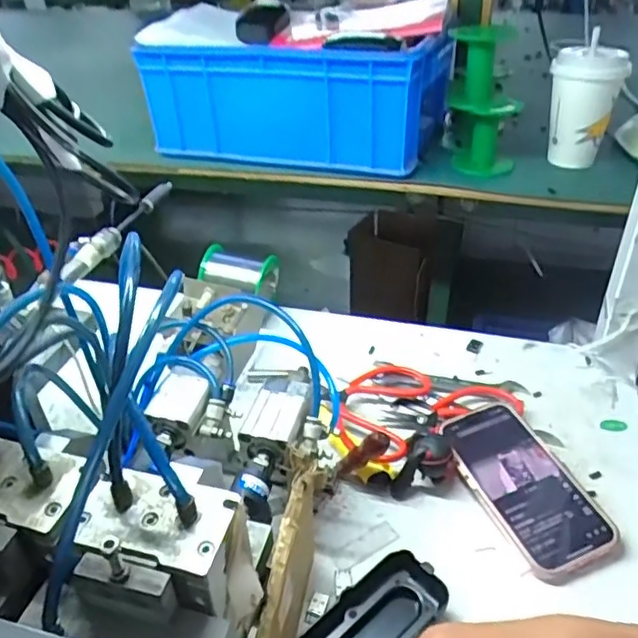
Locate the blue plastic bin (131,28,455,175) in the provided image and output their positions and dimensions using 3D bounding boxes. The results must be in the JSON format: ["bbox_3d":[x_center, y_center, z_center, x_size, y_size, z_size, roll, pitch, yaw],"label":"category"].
[{"bbox_3d":[-0.016,-0.281,0.745,0.344,0.122,0.195,10,37,17],"label":"blue plastic bin"}]

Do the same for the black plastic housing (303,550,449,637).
[{"bbox_3d":[0.035,0.205,0.404,0.108,0.026,0.050,-29,43,-32],"label":"black plastic housing"}]

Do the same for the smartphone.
[{"bbox_3d":[0.165,0.132,0.497,0.079,0.007,0.155,-21,44,-18],"label":"smartphone"}]

